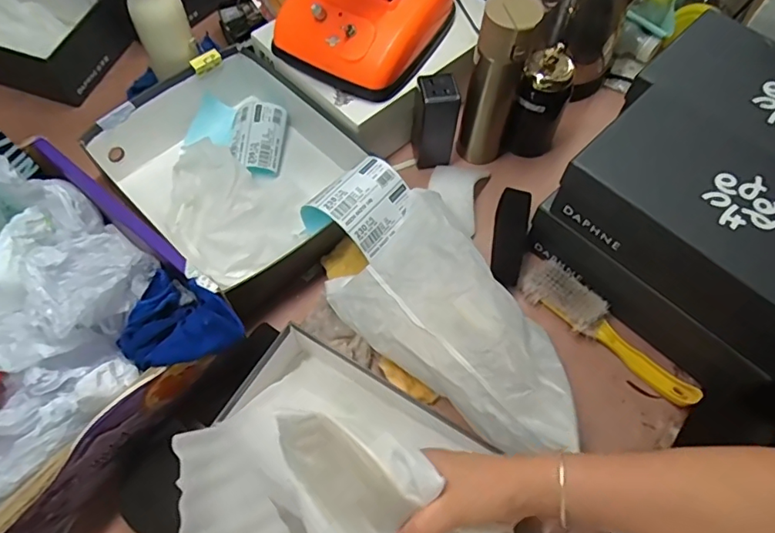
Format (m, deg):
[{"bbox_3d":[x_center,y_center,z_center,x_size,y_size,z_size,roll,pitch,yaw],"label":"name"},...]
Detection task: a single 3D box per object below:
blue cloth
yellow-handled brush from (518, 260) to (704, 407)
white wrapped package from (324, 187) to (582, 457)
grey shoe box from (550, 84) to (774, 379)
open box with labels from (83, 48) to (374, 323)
[{"bbox_3d":[-0.198,0.061,0.517,0.098,0.037,0.087,23,65,10],"label":"blue cloth"},{"bbox_3d":[0.267,0.076,0.648,0.231,0.031,0.051,40,69,17],"label":"yellow-handled brush"},{"bbox_3d":[0.095,0.073,0.610,0.181,0.081,0.318,-40,71,-19],"label":"white wrapped package"},{"bbox_3d":[0.347,-0.044,0.564,0.161,0.096,0.288,-41,71,-19],"label":"grey shoe box"},{"bbox_3d":[-0.203,-0.131,0.722,0.352,0.097,0.271,41,69,17],"label":"open box with labels"}]

